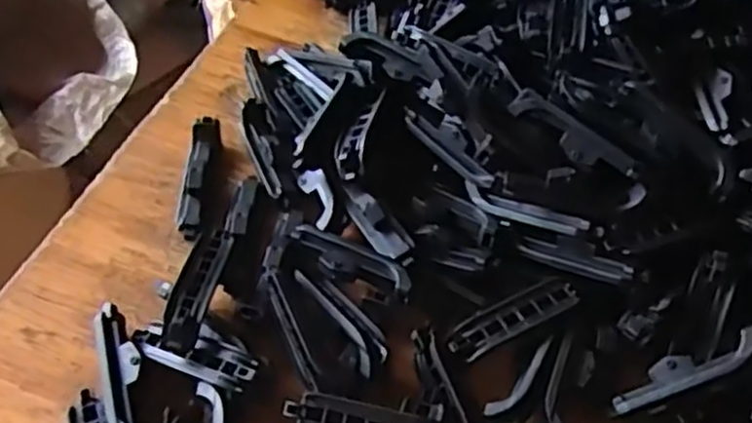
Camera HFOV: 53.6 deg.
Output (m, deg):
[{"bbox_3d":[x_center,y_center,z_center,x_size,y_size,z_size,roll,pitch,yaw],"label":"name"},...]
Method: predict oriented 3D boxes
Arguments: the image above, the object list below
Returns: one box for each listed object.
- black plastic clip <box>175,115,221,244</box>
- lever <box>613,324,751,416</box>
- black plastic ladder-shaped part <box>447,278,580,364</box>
[{"bbox_3d":[-0.099,-0.019,0.410,0.014,0.015,0.076,4,53,-2],"label":"black plastic clip"},{"bbox_3d":[0.137,0.071,0.333,0.069,0.005,0.016,-28,56,11],"label":"lever"},{"bbox_3d":[0.064,0.049,0.353,0.066,0.006,0.018,-22,58,-20],"label":"black plastic ladder-shaped part"}]

